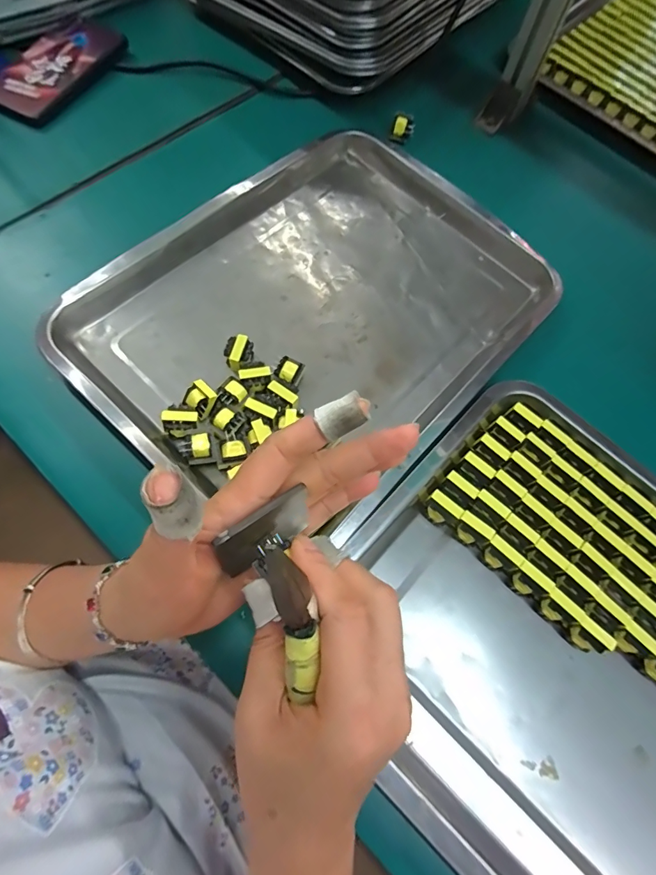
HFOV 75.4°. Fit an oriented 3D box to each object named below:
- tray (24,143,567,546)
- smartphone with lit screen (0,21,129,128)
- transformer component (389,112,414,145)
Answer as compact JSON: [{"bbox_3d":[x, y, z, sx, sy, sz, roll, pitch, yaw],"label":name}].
[{"bbox_3d":[0.002,-0.107,0.367,0.270,0.029,0.373,41,68,12],"label":"tray"},{"bbox_3d":[-0.282,-0.387,0.442,0.077,0.017,0.151,29,72,7],"label":"smartphone with lit screen"},{"bbox_3d":[0.078,-0.326,0.447,0.022,0.021,0.017,13,69,1],"label":"transformer component"}]

